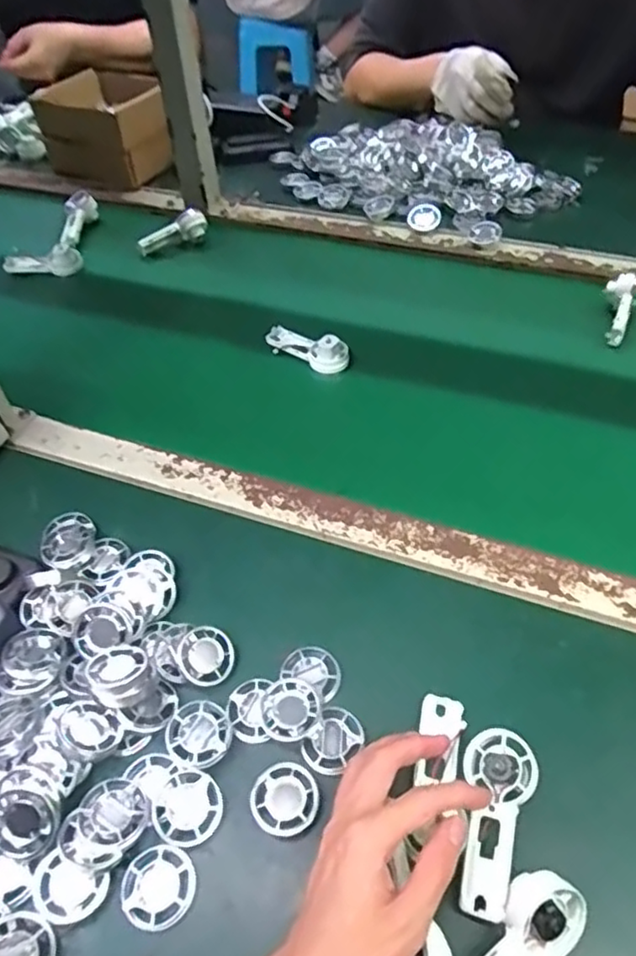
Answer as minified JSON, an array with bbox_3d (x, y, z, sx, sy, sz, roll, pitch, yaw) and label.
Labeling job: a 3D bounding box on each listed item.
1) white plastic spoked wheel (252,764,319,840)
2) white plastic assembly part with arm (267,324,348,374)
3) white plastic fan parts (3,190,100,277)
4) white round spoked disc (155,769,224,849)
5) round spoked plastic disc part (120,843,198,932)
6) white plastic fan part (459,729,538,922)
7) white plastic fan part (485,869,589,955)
[{"bbox_3d":[-0.020,0.192,0.389,0.039,0.006,0.038,-2,50,2],"label":"white plastic spoked wheel"},{"bbox_3d":[-0.012,-0.141,0.676,0.094,0.032,0.035,26,56,23],"label":"white plastic assembly part with arm"},{"bbox_3d":[-0.341,-0.322,0.849,0.083,0.027,0.166,-1,50,3],"label":"white plastic fan parts"},{"bbox_3d":[-0.076,0.194,0.382,0.037,0.012,0.037,-2,50,2],"label":"white round spoked disc"},{"bbox_3d":[-0.089,0.228,0.363,0.039,0.008,0.038,-2,50,2],"label":"round spoked plastic disc part"},{"bbox_3d":[0.097,0.190,0.362,0.037,0.011,0.093,12,60,13],"label":"white plastic fan part"},{"bbox_3d":[0.094,0.239,0.327,0.094,0.026,0.036,-29,54,-19],"label":"white plastic fan part"}]

